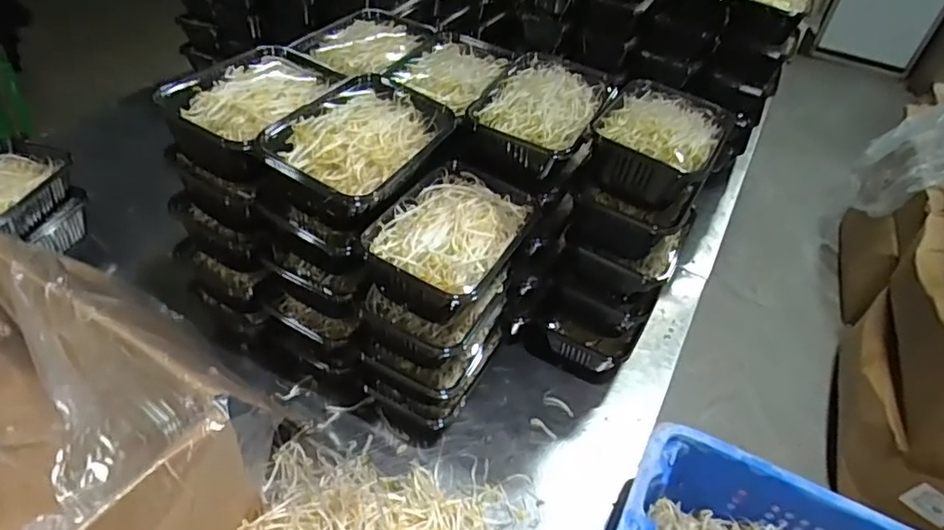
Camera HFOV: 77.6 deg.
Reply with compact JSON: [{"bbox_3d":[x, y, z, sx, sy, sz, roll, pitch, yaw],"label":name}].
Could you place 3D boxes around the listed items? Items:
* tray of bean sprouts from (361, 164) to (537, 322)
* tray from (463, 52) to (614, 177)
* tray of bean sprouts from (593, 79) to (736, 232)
[{"bbox_3d":[-0.019,-0.024,0.580,0.116,0.062,0.171,23,46,16],"label":"tray of bean sprouts"},{"bbox_3d":[0.077,-0.165,0.656,0.124,0.064,0.184,21,45,14],"label":"tray"},{"bbox_3d":[0.200,-0.128,0.642,0.116,0.081,0.181,25,46,18],"label":"tray of bean sprouts"}]

